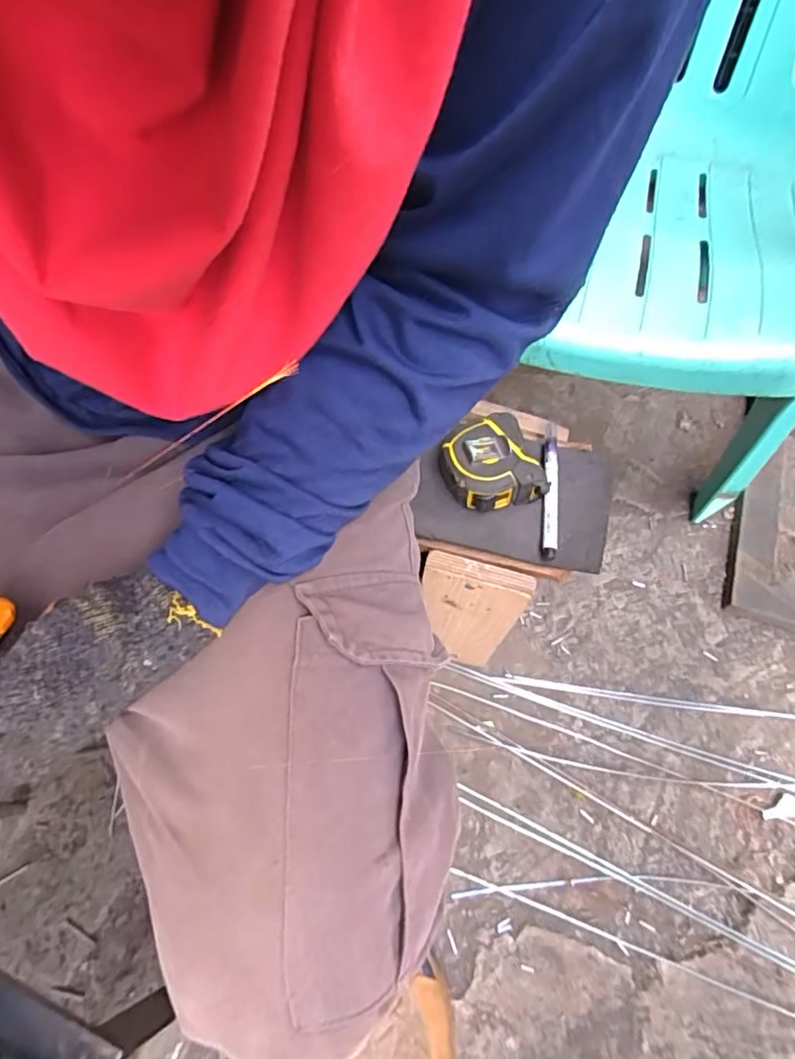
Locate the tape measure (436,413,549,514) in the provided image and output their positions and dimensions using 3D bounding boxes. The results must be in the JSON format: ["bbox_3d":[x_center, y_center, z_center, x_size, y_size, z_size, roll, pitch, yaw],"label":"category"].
[{"bbox_3d":[0.079,-0.054,0.508,0.075,0.044,0.073,-22,62,-8],"label":"tape measure"}]

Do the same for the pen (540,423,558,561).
[{"bbox_3d":[0.135,-0.039,0.520,0.012,0.016,0.138,4,62,6],"label":"pen"}]

